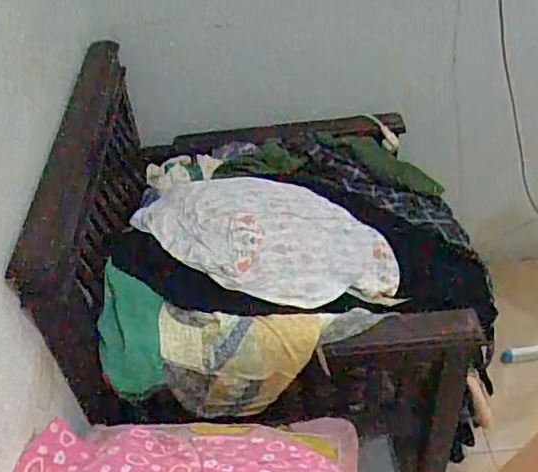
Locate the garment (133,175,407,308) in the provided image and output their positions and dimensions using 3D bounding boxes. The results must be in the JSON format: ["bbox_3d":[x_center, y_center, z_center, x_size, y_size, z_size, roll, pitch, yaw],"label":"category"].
[{"bbox_3d":[-0.020,-0.004,1.120,0.429,0.094,0.266,17,56,-7],"label":"garment"}]

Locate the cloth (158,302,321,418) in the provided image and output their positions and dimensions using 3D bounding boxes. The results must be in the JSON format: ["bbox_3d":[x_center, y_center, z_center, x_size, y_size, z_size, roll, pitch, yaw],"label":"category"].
[{"bbox_3d":[-0.042,0.200,0.990,0.250,0.136,0.119,-2,43,5],"label":"cloth"}]

